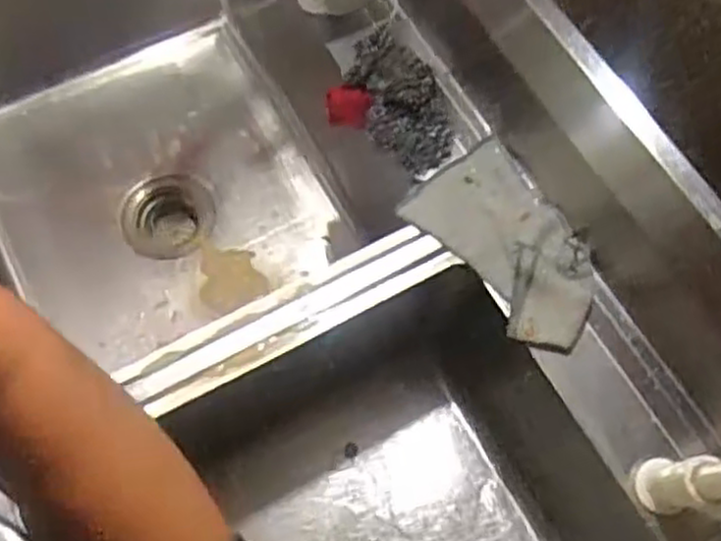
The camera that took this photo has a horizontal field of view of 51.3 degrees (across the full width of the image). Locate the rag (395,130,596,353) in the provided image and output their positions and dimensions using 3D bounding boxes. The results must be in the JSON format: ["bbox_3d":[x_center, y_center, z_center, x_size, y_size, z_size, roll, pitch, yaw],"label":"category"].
[{"bbox_3d":[0.127,-0.020,0.647,0.100,0.028,0.187,-31,70,-14],"label":"rag"}]

